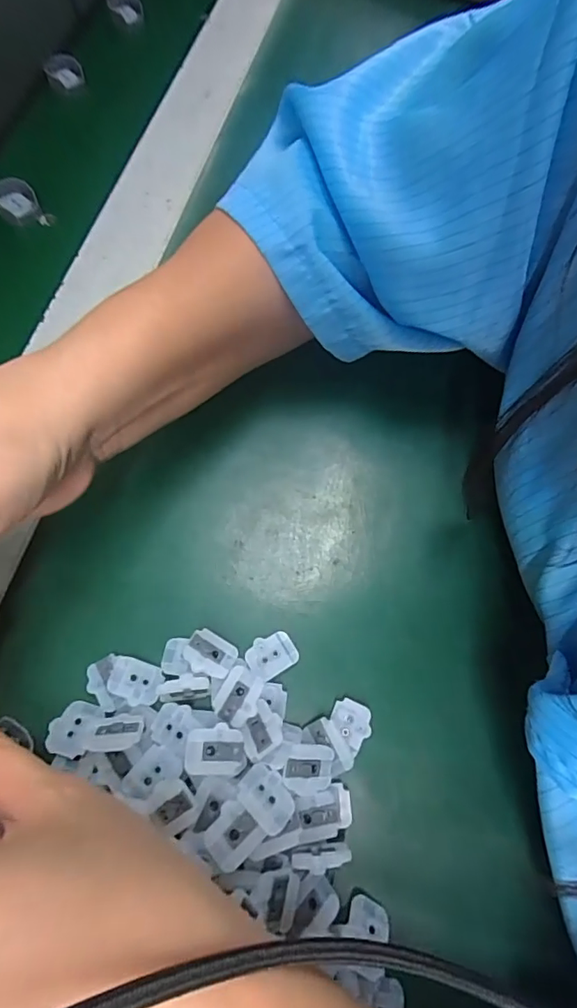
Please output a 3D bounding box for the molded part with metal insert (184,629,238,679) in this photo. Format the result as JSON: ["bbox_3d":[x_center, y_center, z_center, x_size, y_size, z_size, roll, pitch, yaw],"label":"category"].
[{"bbox_3d":[-0.034,0.064,0.206,0.021,0.007,0.016,31,71,10],"label":"molded part with metal insert"}]

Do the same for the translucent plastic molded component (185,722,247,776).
[{"bbox_3d":[-0.027,0.093,0.184,0.022,0.009,0.017,3,68,-1],"label":"translucent plastic molded component"}]

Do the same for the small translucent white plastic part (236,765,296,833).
[{"bbox_3d":[-0.008,0.107,0.177,0.014,0.006,0.022,-40,75,-16],"label":"small translucent white plastic part"}]

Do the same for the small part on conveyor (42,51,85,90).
[{"bbox_3d":[-0.169,-0.326,0.365,0.026,0.009,0.030,-17,70,-9],"label":"small part on conveyor"}]

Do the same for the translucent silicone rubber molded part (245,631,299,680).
[{"bbox_3d":[-0.007,0.066,0.212,0.022,0.005,0.016,-26,72,-12],"label":"translucent silicone rubber molded part"}]

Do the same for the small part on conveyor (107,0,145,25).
[{"bbox_3d":[-0.133,-0.408,0.399,0.027,0.021,0.007,-19,70,-9],"label":"small part on conveyor"}]

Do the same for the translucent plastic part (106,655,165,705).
[{"bbox_3d":[-0.065,0.074,0.203,0.022,0.004,0.016,20,69,6],"label":"translucent plastic part"}]

